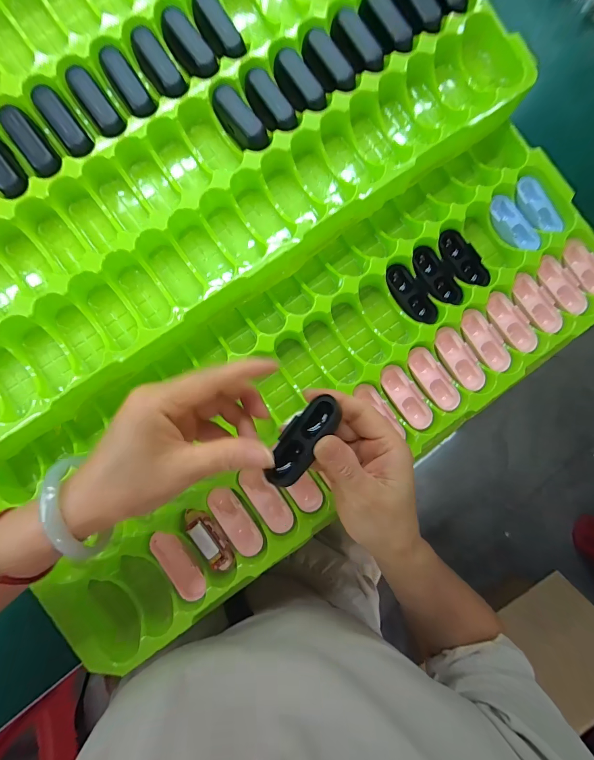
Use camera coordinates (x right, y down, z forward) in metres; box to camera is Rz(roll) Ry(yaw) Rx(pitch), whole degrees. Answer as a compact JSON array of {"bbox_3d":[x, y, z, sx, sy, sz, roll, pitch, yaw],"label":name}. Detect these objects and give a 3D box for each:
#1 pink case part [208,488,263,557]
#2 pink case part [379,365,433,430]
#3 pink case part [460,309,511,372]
[{"bbox_3d":[-0.053,0.121,0.279,0.023,0.006,0.062,-35,88,-4],"label":"pink case part"},{"bbox_3d":[0.098,0.015,0.292,0.023,0.010,0.062,-34,88,-4],"label":"pink case part"},{"bbox_3d":[0.172,-0.035,0.298,0.026,0.009,0.061,-30,88,-4],"label":"pink case part"}]

